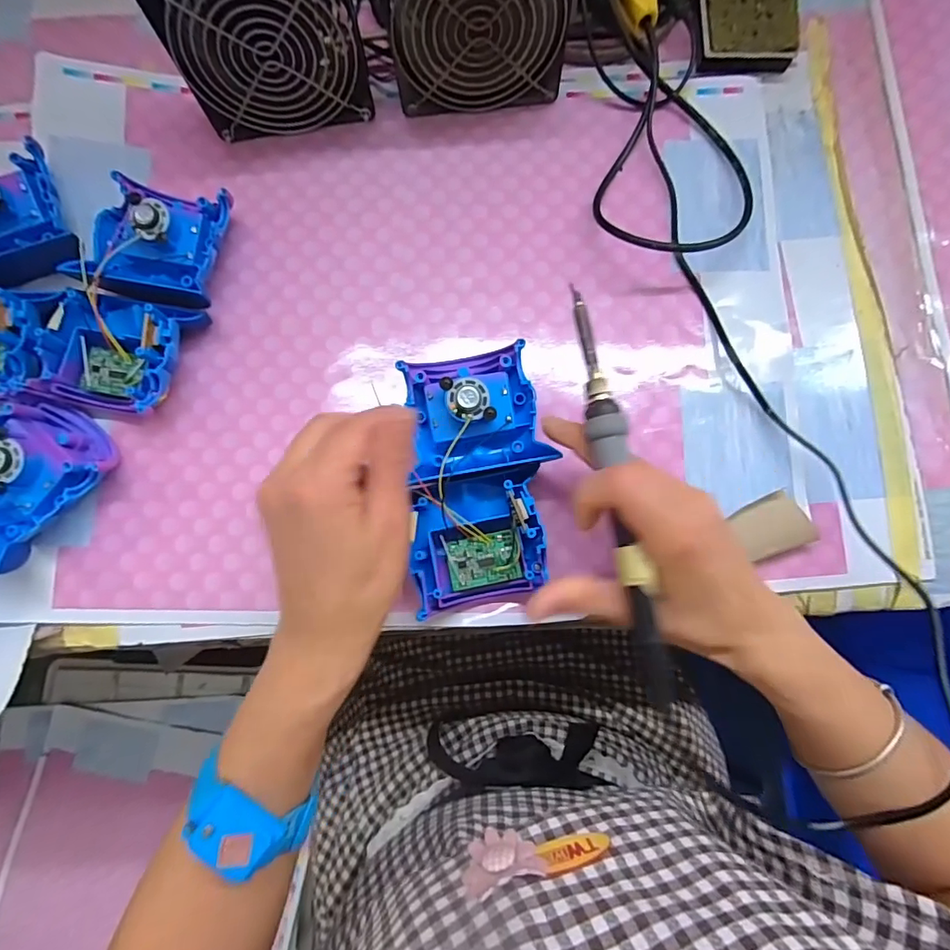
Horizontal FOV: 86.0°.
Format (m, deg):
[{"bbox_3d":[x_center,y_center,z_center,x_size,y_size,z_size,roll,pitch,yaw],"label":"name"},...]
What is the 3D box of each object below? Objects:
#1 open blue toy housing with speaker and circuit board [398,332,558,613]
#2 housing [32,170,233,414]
[{"bbox_3d":[0.001,-0.001,0.315,0.080,0.030,0.156,-4,81,1],"label":"open blue toy housing with speaker and circuit board"},{"bbox_3d":[-0.221,-0.122,0.346,0.089,0.040,0.163,12,79,3],"label":"housing"}]

